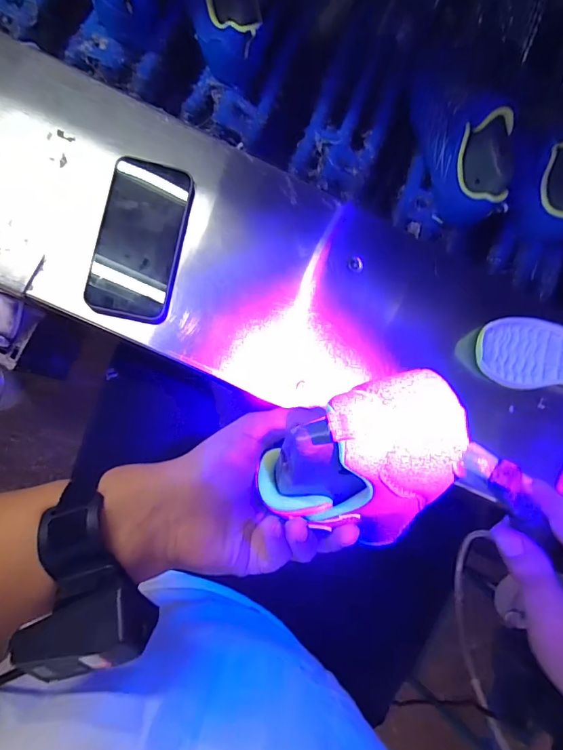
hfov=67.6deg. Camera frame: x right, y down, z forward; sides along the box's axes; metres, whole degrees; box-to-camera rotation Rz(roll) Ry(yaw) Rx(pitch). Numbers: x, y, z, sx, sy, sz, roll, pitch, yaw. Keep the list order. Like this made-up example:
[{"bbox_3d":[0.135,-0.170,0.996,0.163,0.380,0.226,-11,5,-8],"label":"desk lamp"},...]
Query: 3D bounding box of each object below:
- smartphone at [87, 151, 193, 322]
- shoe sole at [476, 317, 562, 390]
[{"bbox_3d":[-0.142,-0.138,0.425,0.079,0.015,0.163,10,85,-3],"label":"smartphone"},{"bbox_3d":[0.319,-0.019,0.484,0.197,0.018,0.080,8,85,-3],"label":"shoe sole"}]

